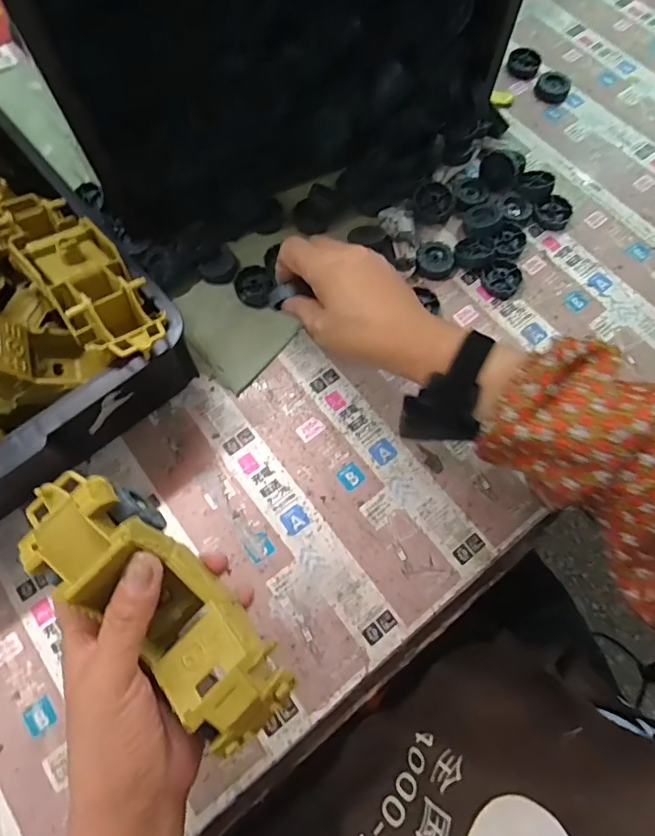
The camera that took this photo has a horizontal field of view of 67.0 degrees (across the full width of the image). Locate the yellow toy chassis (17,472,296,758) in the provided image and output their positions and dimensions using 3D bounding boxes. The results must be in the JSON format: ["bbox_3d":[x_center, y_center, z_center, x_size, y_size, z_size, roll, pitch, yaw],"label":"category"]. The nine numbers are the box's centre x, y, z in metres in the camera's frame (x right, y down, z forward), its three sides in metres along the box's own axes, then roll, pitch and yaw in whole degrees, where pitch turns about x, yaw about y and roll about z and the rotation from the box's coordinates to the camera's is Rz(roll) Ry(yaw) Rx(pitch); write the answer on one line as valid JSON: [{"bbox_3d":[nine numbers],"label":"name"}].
[{"bbox_3d":[-0.094,0.097,0.270,0.172,0.050,0.054,43,76,5],"label":"yellow toy chassis"}]

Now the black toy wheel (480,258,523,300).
[{"bbox_3d":[0.170,-0.139,0.485,0.039,0.012,0.040,0,71,-1],"label":"black toy wheel"}]

